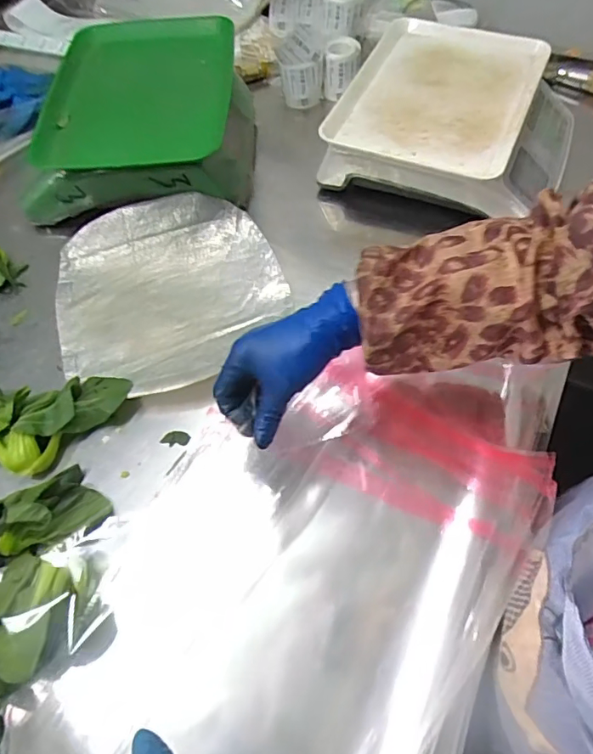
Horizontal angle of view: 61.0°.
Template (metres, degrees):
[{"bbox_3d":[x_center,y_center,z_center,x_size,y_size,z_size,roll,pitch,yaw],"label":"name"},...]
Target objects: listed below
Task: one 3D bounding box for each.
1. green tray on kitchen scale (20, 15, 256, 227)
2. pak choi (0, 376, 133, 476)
[{"bbox_3d":[-0.200,-0.336,0.652,0.275,0.118,0.277,-1,60,3],"label":"green tray on kitchen scale"},{"bbox_3d":[-0.248,0.041,0.492,0.153,0.044,0.101,-7,60,0],"label":"pak choi"}]

